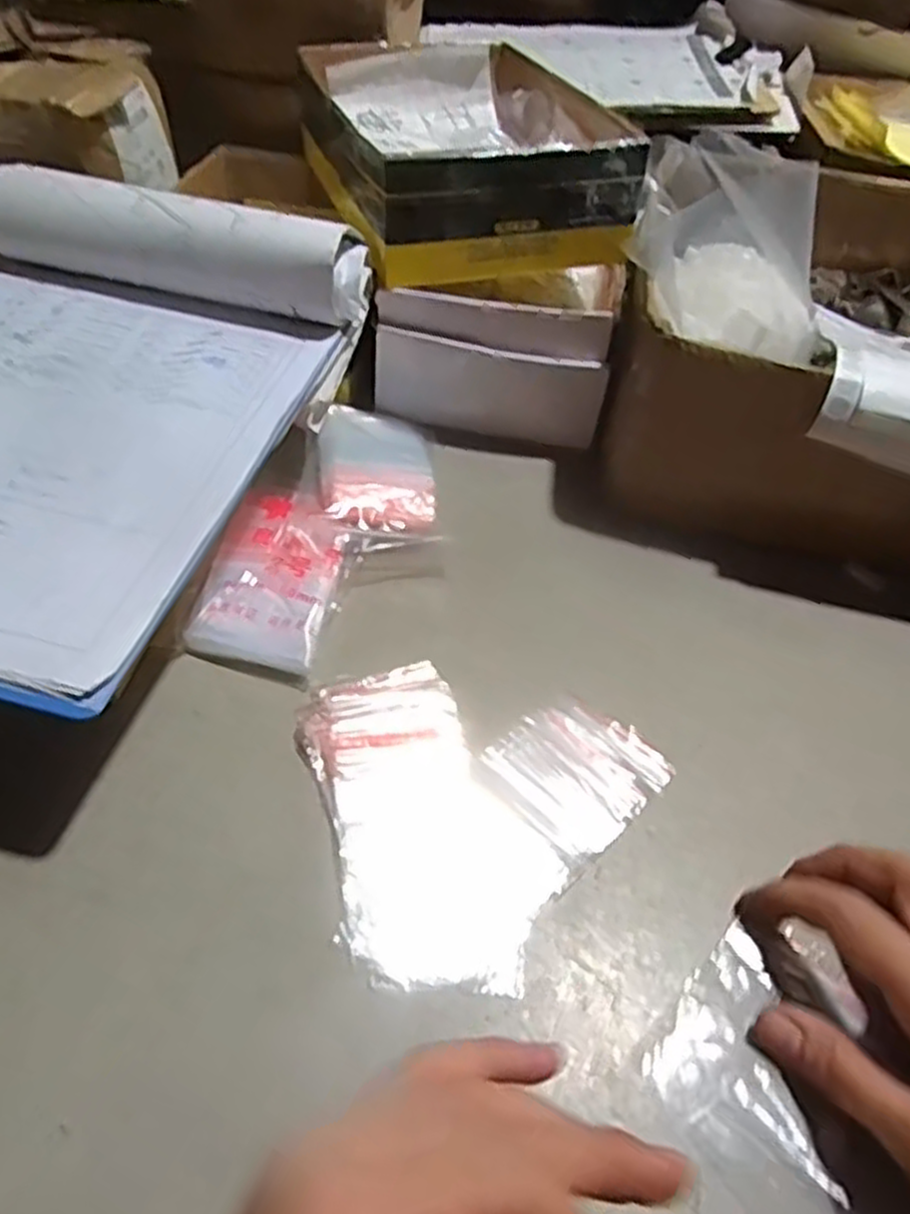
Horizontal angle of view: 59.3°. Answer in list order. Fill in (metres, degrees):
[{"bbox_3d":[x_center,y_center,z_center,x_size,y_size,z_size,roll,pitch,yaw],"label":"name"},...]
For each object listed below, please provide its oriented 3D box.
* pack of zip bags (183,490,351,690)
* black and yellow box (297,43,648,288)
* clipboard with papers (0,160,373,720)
[{"bbox_3d":[-0.098,-0.014,0.437,0.068,0.021,0.113,11,48,4],"label":"pack of zip bags"},{"bbox_3d":[0.005,-0.326,0.565,0.180,0.077,0.252,-10,52,-14],"label":"black and yellow box"},{"bbox_3d":[-0.203,-0.106,0.388,0.235,0.051,0.309,12,53,6],"label":"clipboard with papers"}]

